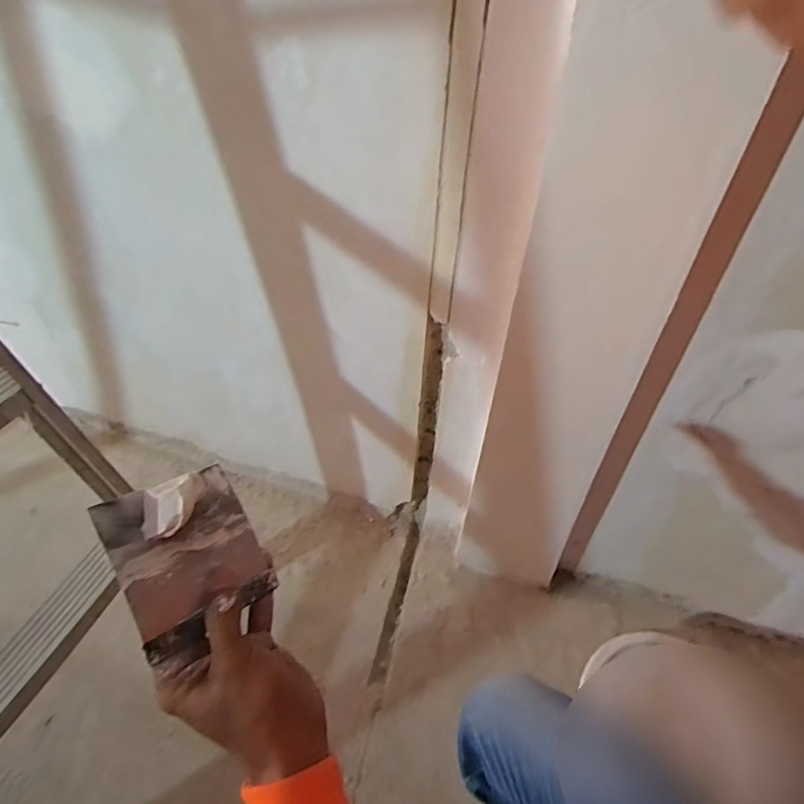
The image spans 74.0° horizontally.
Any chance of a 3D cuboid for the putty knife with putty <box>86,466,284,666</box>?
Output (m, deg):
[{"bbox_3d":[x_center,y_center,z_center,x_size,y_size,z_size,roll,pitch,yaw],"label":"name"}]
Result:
[{"bbox_3d":[-0.142,0.101,0.364,0.103,0.033,0.106,-26,90,-52],"label":"putty knife with putty"}]

